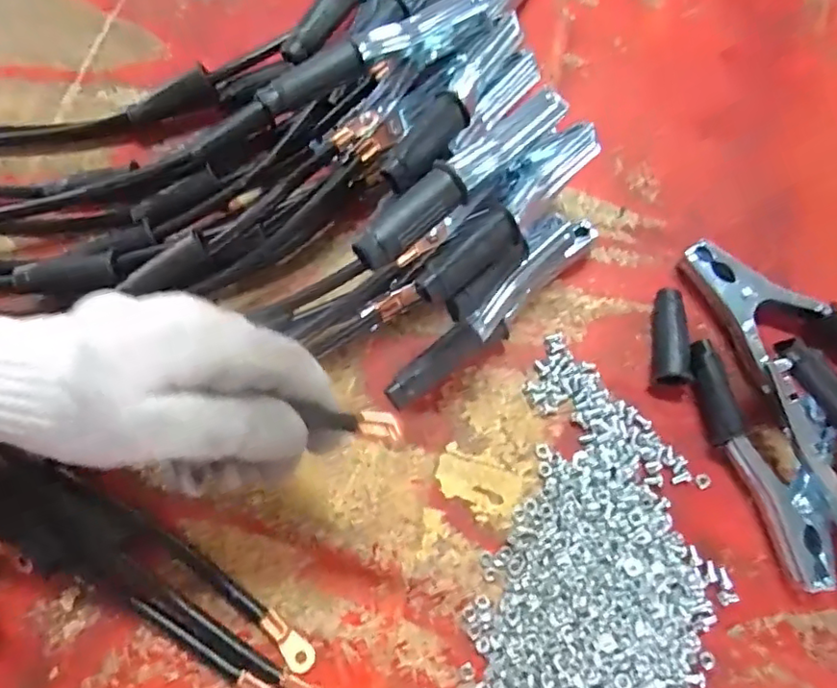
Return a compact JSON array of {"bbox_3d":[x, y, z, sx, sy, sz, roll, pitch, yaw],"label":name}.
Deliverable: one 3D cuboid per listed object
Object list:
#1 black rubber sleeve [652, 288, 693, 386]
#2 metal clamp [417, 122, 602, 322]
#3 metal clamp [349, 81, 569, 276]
[{"bbox_3d":[0.157,-0.006,0.366,0.021,0.024,0.061,7,72,2],"label":"black rubber sleeve"},{"bbox_3d":[0.052,-0.072,0.318,0.031,0.041,0.143,34,75,10],"label":"metal clamp"},{"bbox_3d":[0.027,-0.088,0.299,0.021,0.025,0.153,41,64,12],"label":"metal clamp"}]

